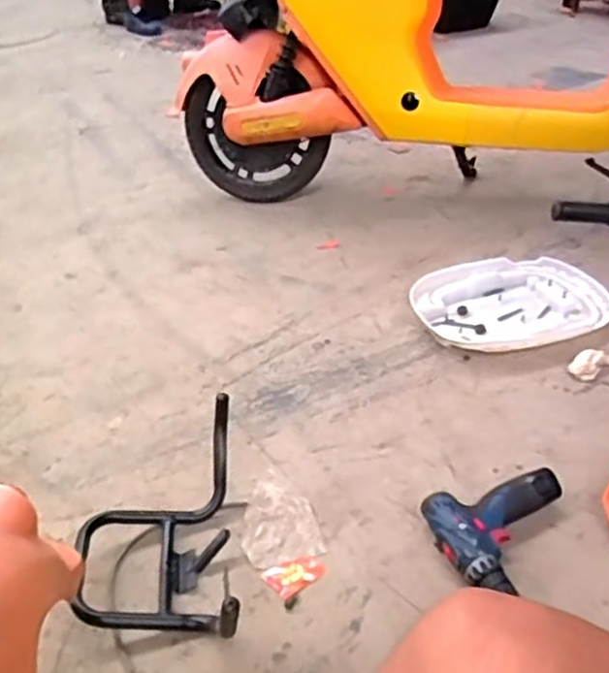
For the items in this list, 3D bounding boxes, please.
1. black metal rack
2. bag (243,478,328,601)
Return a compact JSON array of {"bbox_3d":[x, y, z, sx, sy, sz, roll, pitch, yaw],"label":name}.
[{"bbox_3d":[-0.194,0.236,0.917,0.207,0.134,0.266,-5,34,-2],"label":"black metal rack"},{"bbox_3d":[-0.032,0.270,0.982,0.104,0.009,0.187,-13,35,-13],"label":"bag"}]

